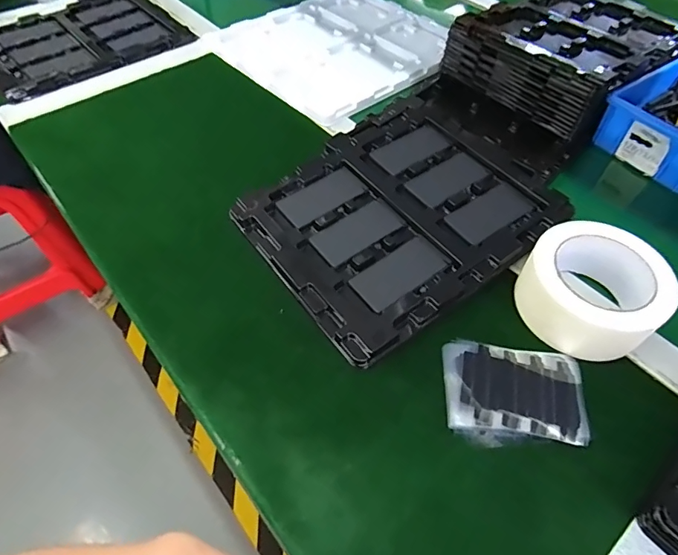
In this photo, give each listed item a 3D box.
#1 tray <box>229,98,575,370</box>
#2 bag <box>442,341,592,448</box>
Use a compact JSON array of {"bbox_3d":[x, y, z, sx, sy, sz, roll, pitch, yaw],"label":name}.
[{"bbox_3d":[0.061,-0.077,0.453,0.287,0.014,0.235,-35,62,-16],"label":"tray"},{"bbox_3d":[0.138,0.089,0.352,0.106,0.008,0.079,4,54,1],"label":"bag"}]

